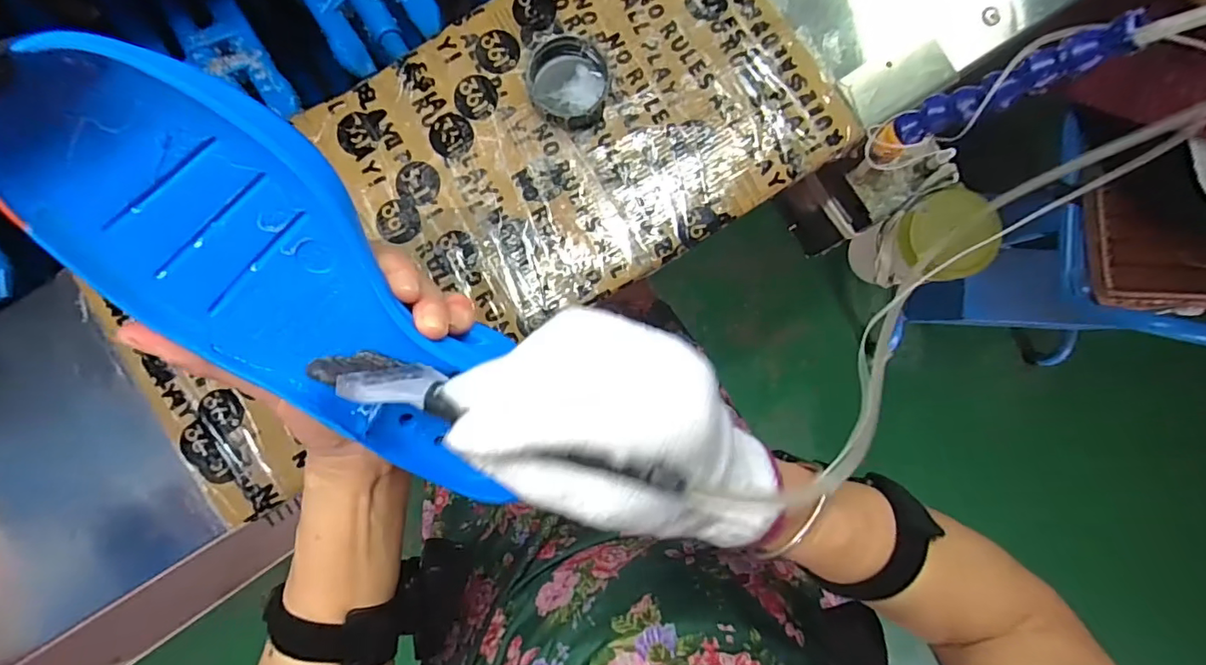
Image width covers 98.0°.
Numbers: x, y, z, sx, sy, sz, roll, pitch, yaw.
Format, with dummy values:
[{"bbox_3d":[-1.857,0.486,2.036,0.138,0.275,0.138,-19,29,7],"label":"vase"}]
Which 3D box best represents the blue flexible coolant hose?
[{"bbox_3d":[0.246,-0.154,0.344,0.018,0.156,0.025,-12,90,-26],"label":"blue flexible coolant hose"}]

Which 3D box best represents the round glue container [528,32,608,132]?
[{"bbox_3d":[-0.026,-0.189,0.397,0.059,0.019,0.062,0,89,-1],"label":"round glue container"}]

